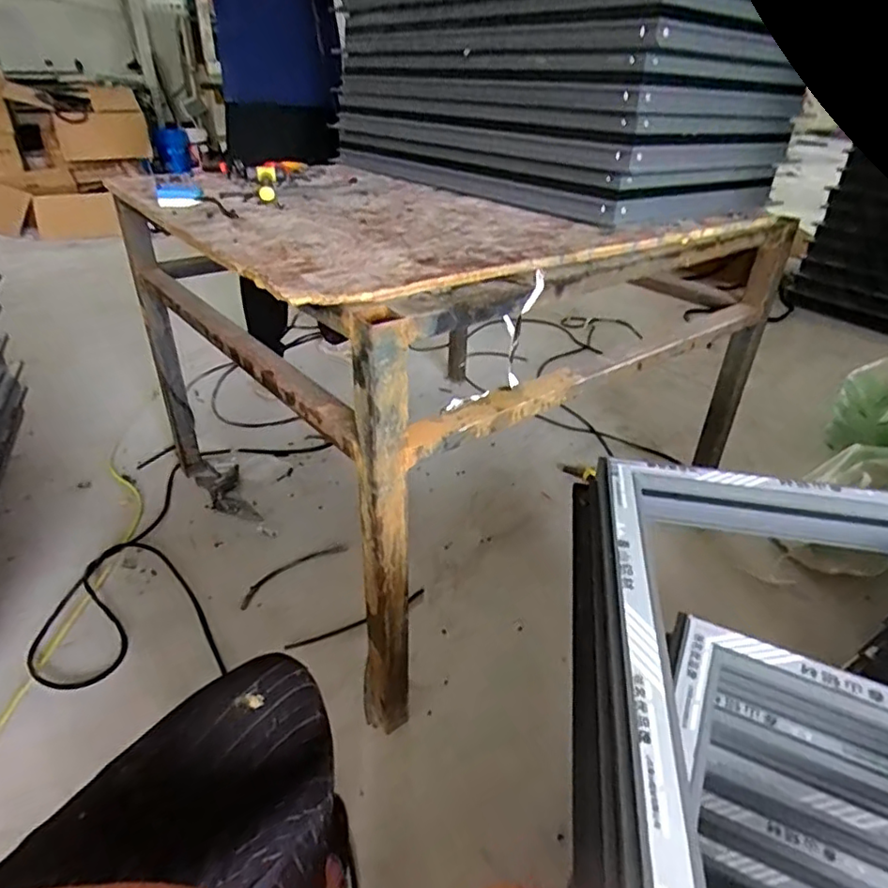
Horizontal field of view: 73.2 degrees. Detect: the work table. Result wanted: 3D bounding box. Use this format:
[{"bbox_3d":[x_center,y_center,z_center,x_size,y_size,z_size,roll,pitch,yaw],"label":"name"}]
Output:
[{"bbox_3d":[-0.025,-0.192,1.349,0.997,0.709,0.941,-22,39,-32],"label":"work table"}]

